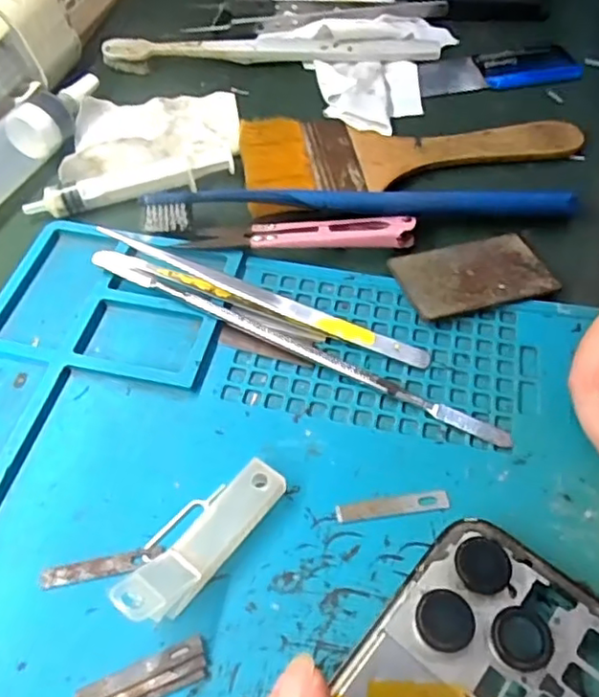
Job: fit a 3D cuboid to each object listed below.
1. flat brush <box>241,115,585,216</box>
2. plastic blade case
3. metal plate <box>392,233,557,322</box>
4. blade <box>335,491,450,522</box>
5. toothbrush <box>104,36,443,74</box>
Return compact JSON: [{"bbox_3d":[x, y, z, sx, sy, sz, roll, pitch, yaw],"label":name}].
[{"bbox_3d":[0.053,-0.097,0.296,0.160,0.008,0.061,-10,55,-7],"label":"flat brush"},{"bbox_3d":[-0.031,0.057,0.185,0.024,0.018,0.059,32,48,21],"label":"plastic blade case"},{"bbox_3d":[0.070,-0.031,0.251,0.059,0.006,0.037,-15,56,-10],"label":"metal plate"},{"bbox_3d":[0.029,0.049,0.196,0.036,0.004,0.006,-6,55,-4],"label":"blade"},{"bbox_3d":[-0.014,-0.164,0.342,0.183,0.012,0.012,-2,54,-1],"label":"toothbrush"}]

